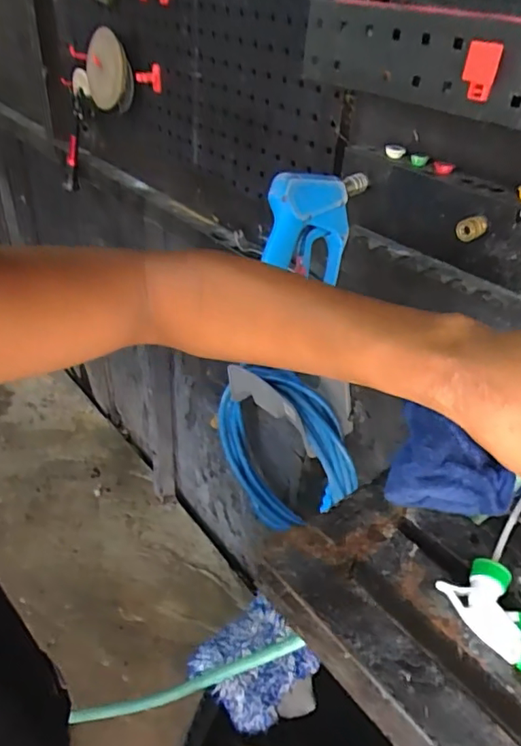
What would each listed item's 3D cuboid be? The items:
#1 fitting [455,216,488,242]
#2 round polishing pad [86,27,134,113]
[{"bbox_3d":[0.243,-0.165,0.624,0.037,0.024,0.017,-21,43,-30],"label":"fitting"},{"bbox_3d":[-0.348,-0.671,1.216,0.022,0.181,0.159,-18,0,-42],"label":"round polishing pad"}]

